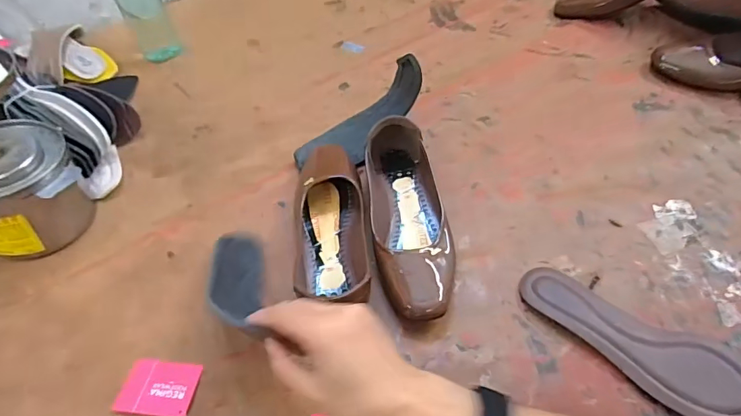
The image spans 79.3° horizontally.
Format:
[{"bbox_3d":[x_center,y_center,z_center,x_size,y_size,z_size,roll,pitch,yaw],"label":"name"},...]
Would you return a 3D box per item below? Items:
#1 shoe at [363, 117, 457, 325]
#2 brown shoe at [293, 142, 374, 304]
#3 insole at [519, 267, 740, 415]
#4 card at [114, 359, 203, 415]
[{"bbox_3d":[0.044,0.002,0.519,0.087,0.067,0.252,-5,55,0],"label":"shoe"},{"bbox_3d":[-0.050,0.009,0.542,0.083,0.056,0.216,-7,55,-1],"label":"brown shoe"},{"bbox_3d":[0.266,0.137,0.435,0.245,0.021,0.080,26,61,20],"label":"insole"},{"bbox_3d":[-0.211,0.179,0.446,0.073,0.005,0.052,4,56,7],"label":"card"}]

